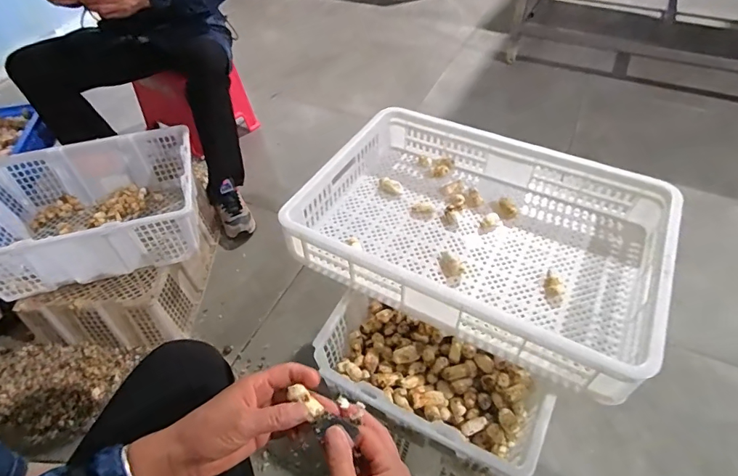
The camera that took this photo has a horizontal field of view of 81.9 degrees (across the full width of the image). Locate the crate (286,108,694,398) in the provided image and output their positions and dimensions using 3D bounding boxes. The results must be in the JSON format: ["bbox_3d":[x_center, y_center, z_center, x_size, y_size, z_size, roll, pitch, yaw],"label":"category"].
[{"bbox_3d":[0.192,-0.025,0.761,0.572,0.103,0.413,21,51,20],"label":"crate"}]

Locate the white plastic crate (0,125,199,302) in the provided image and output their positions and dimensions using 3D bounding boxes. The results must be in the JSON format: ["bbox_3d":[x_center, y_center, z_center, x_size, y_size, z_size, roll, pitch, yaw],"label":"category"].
[{"bbox_3d":[-0.643,-0.068,1.004,0.469,0.166,0.345,-13,48,-12],"label":"white plastic crate"}]

